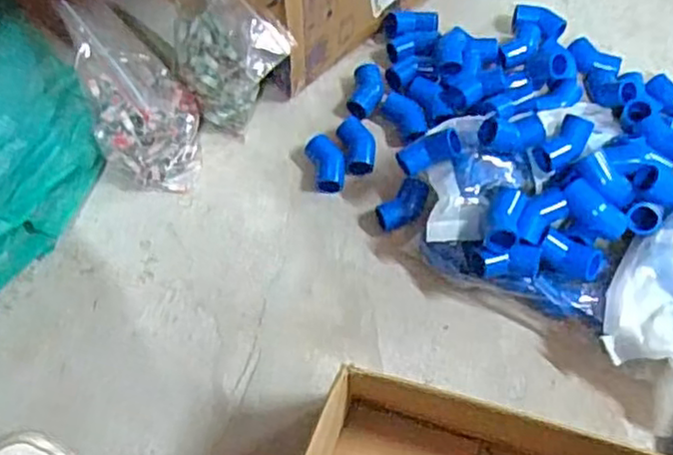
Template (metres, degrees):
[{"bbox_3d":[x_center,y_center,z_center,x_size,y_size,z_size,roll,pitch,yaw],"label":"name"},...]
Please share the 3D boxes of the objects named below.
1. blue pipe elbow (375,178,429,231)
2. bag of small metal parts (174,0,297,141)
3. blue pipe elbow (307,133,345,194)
[{"bbox_3d":[0.061,-0.019,0.612,0.052,0.020,0.031,-42,73,-14],"label":"blue pipe elbow"},{"bbox_3d":[-0.104,-0.155,0.602,0.112,0.162,0.075,35,72,14],"label":"bag of small metal parts"},{"bbox_3d":[-0.008,-0.060,0.631,0.030,0.020,0.057,-16,69,-5],"label":"blue pipe elbow"}]

